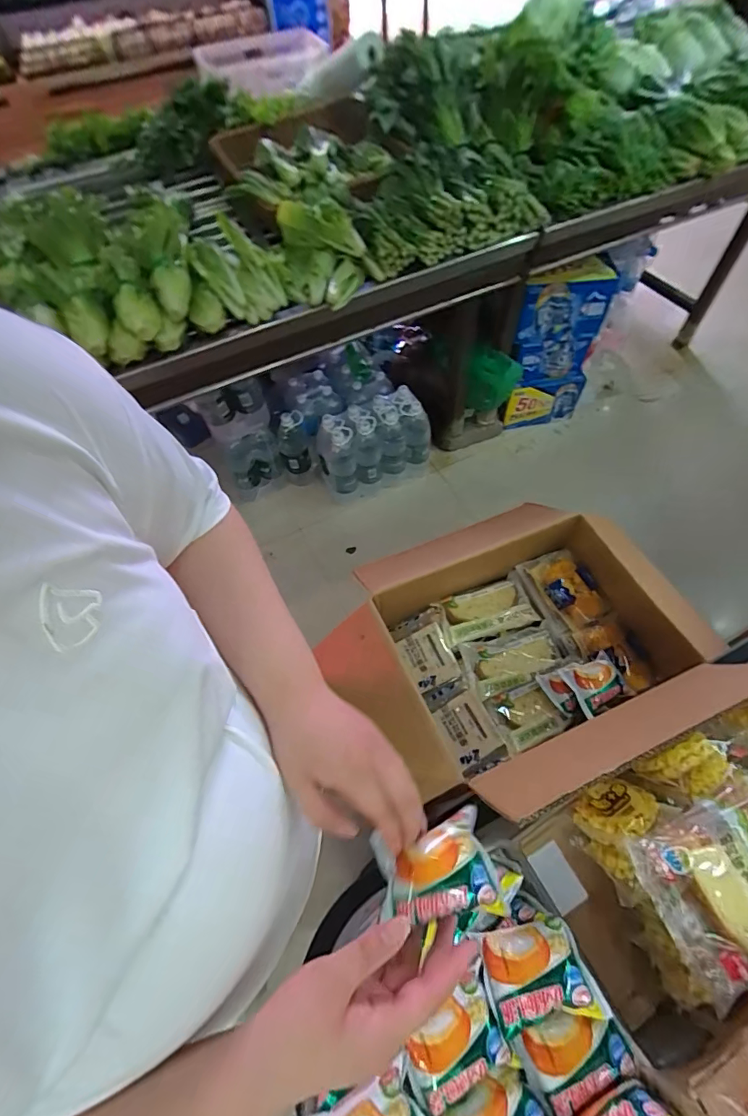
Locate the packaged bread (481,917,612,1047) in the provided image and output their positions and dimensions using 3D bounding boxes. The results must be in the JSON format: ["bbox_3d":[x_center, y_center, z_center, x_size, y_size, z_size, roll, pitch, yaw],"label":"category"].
[{"bbox_3d":[0.147,0.381,0.421,0.085,0.032,0.068,-14,60,-5],"label":"packaged bread"}]

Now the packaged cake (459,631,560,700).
[{"bbox_3d":[0.247,0.178,0.820,0.158,0.032,0.094,-17,60,-7],"label":"packaged cake"}]

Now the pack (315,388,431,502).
[{"bbox_3d":[0.006,-0.405,1.735,0.381,0.311,0.192,-25,62,-11],"label":"pack"}]

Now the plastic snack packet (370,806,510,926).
[{"bbox_3d":[0.049,0.250,0.371,0.093,0.032,0.070,-9,60,-2],"label":"plastic snack packet"}]

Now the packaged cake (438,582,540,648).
[{"bbox_3d":[0.207,0.098,0.858,0.166,0.024,0.089,-18,61,-7],"label":"packaged cake"}]

